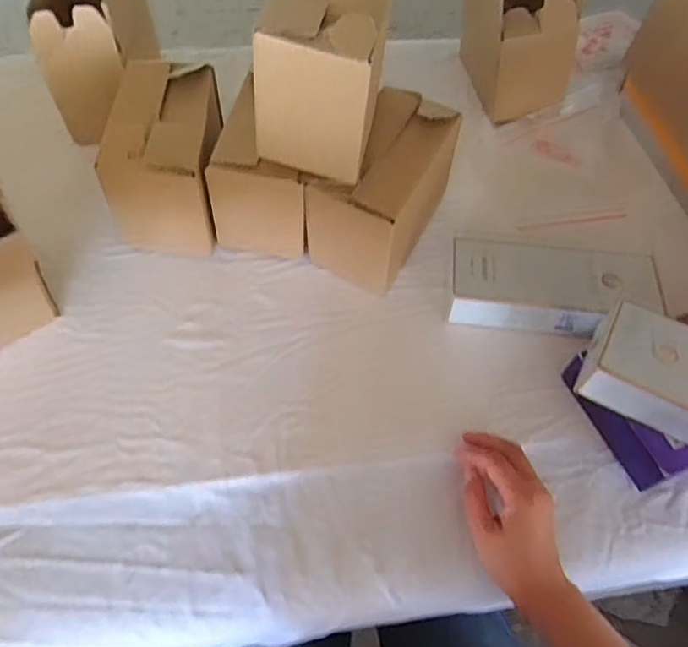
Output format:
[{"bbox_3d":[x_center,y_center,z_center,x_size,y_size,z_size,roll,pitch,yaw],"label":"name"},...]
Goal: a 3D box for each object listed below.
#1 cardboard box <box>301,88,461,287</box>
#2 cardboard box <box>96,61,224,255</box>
[{"bbox_3d":[0.047,-0.144,0.605,0.101,0.129,0.176,28,59,15],"label":"cardboard box"},{"bbox_3d":[-0.185,-0.184,0.620,0.105,0.131,0.178,2,56,-2],"label":"cardboard box"}]

